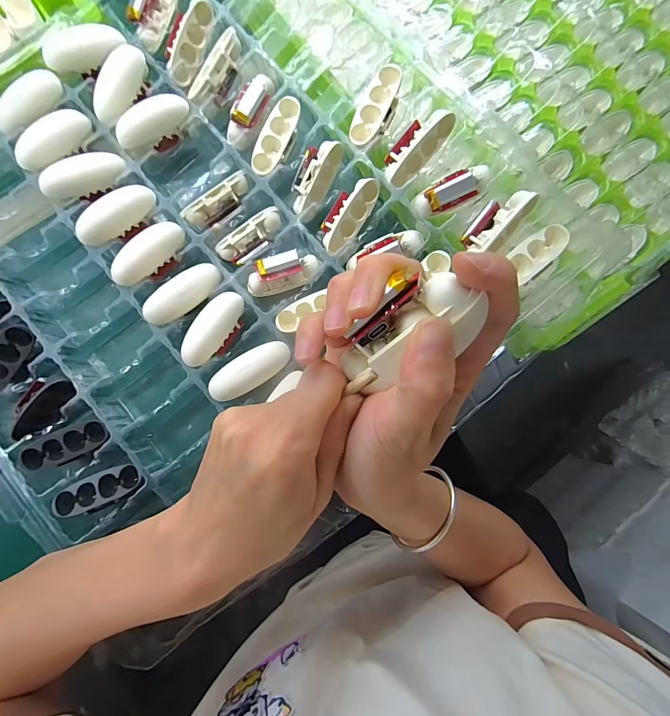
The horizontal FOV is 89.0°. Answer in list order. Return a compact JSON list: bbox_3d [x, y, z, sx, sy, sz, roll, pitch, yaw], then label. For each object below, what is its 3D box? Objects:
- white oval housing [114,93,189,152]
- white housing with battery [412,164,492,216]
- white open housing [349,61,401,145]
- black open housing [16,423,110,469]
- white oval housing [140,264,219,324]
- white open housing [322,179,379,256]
[{"bbox_3d":[-0.156,-0.203,0.292,0.064,0.024,0.019,-21,81,9],"label":"white oval housing"},{"bbox_3d":[0.089,-0.128,0.260,0.058,0.021,0.020,-24,81,13],"label":"white housing with battery"},{"bbox_3d":[0.034,-0.197,0.267,0.025,0.015,0.064,27,82,2],"label":"white open housing"},{"bbox_3d":[-0.202,0.067,0.256,0.064,0.008,0.021,-24,83,-5],"label":"black open housing"},{"bbox_3d":[-0.121,-0.052,0.268,0.026,0.013,0.065,43,82,4],"label":"white oval housing"},{"bbox_3d":[0.011,-0.117,0.282,0.062,0.024,0.023,-53,43,10],"label":"white open housing"}]

